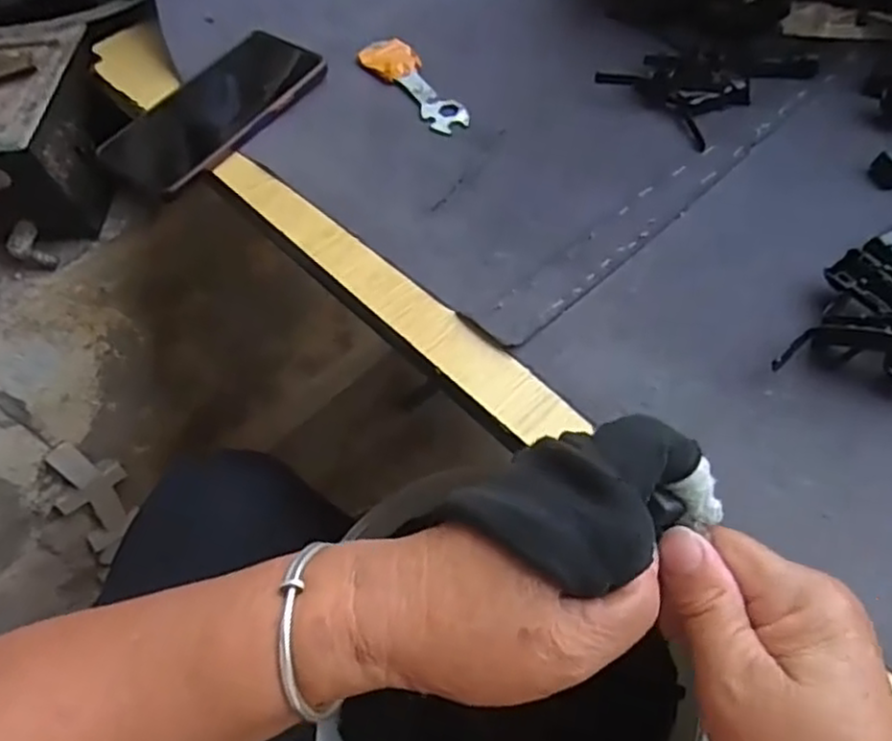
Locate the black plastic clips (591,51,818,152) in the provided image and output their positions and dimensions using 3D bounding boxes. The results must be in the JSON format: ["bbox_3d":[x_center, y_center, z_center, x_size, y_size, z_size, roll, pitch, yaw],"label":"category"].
[{"bbox_3d":[0.179,-0.205,0.485,0.111,0.024,0.089,-35,60,-18],"label":"black plastic clips"}]

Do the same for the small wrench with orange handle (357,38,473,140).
[{"bbox_3d":[-0.022,-0.211,0.517,0.037,0.008,0.116,-31,58,-16],"label":"small wrench with orange handle"}]

